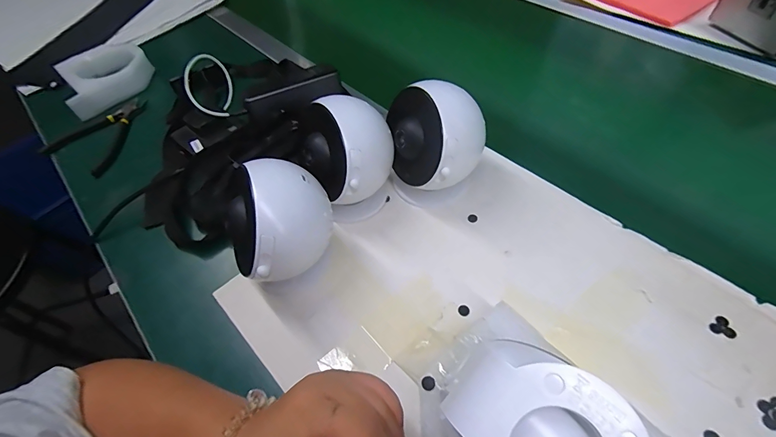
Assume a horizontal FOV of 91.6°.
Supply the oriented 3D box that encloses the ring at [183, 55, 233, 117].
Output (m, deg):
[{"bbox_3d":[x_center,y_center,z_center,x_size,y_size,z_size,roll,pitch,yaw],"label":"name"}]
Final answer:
[{"bbox_3d":[-0.230,-0.174,0.496,0.018,0.071,0.088,-16,56,22],"label":"ring"}]

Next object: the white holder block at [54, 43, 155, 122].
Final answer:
[{"bbox_3d":[-0.451,-0.226,0.599,0.116,0.045,0.133,36,64,26],"label":"white holder block"}]

